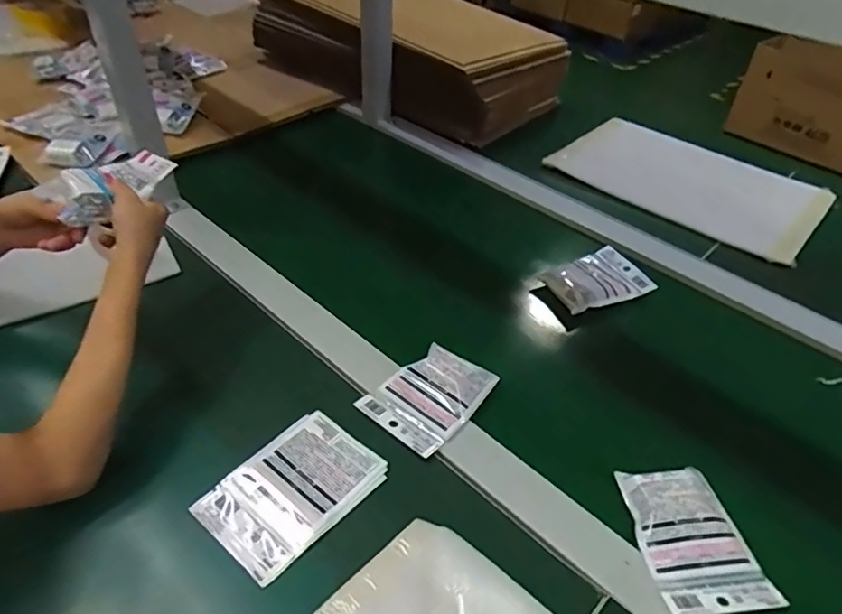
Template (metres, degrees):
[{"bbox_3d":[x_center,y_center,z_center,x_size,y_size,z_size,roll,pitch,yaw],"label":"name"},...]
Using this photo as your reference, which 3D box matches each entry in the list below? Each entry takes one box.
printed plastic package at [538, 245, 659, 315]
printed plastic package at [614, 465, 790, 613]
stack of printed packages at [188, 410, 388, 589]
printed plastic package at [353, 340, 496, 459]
[{"bbox_3d":[0.232,-0.039,0.777,0.135,0.013,0.093,-18,42,-18],"label":"printed plastic package"},{"bbox_3d":[0.238,0.200,0.507,0.092,0.017,0.126,-6,40,-4],"label":"printed plastic package"},{"bbox_3d":[-0.117,0.168,0.538,0.106,0.015,0.151,28,48,31],"label":"stack of printed packages"},{"bbox_3d":[0.010,0.091,0.615,0.095,0.020,0.124,28,48,32],"label":"printed plastic package"}]

